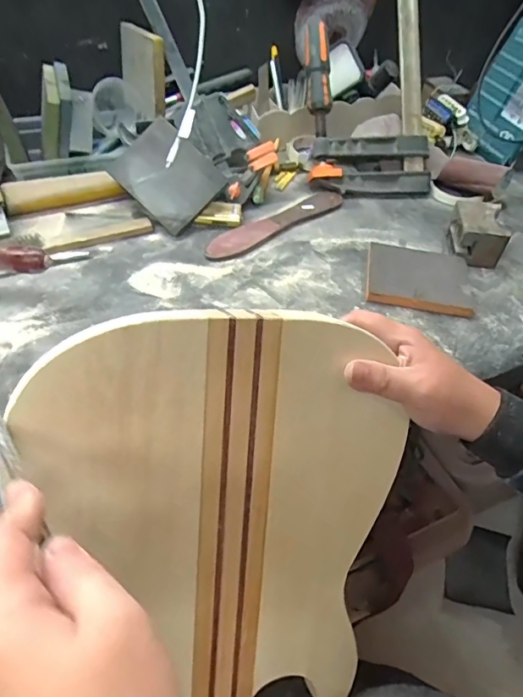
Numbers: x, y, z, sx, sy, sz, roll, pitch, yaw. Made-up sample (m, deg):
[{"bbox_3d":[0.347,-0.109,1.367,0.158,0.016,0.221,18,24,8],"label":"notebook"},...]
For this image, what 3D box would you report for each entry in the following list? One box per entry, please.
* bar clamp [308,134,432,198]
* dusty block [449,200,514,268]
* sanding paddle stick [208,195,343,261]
[{"bbox_3d":[0.156,-0.263,0.704,0.175,0.061,0.073,-2,49,-7],"label":"bar clamp"},{"bbox_3d":[0.273,-0.144,0.618,0.061,0.054,0.073,11,49,5],"label":"dusty block"},{"bbox_3d":[0.021,-0.164,0.642,0.219,0.011,0.041,-29,63,-26],"label":"sanding paddle stick"}]

